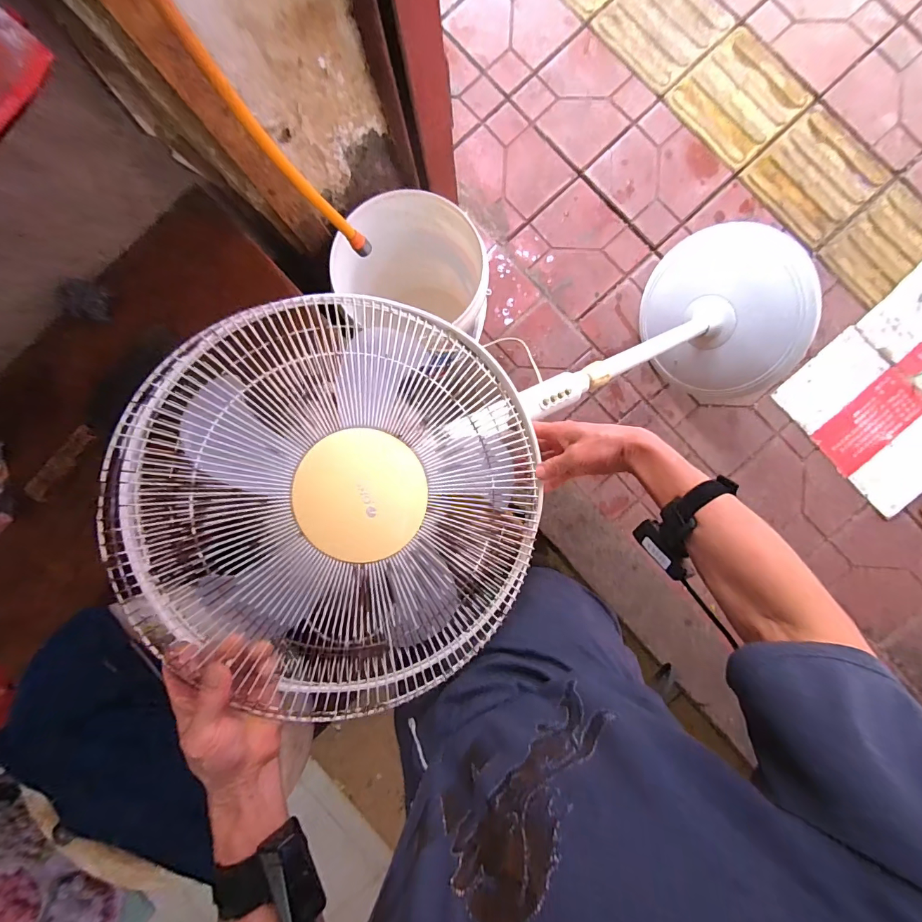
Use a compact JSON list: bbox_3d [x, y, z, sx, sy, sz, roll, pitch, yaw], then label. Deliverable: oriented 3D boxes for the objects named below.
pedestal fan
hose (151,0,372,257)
[{"bbox_3d":[0.178,-0.139,0.627,1.148,0.289,0.404,-32,88,-34],"label":"pedestal fan"},{"bbox_3d":[-0.190,-0.324,0.395,0.038,0.389,0.090,-43,88,2],"label":"hose"}]

